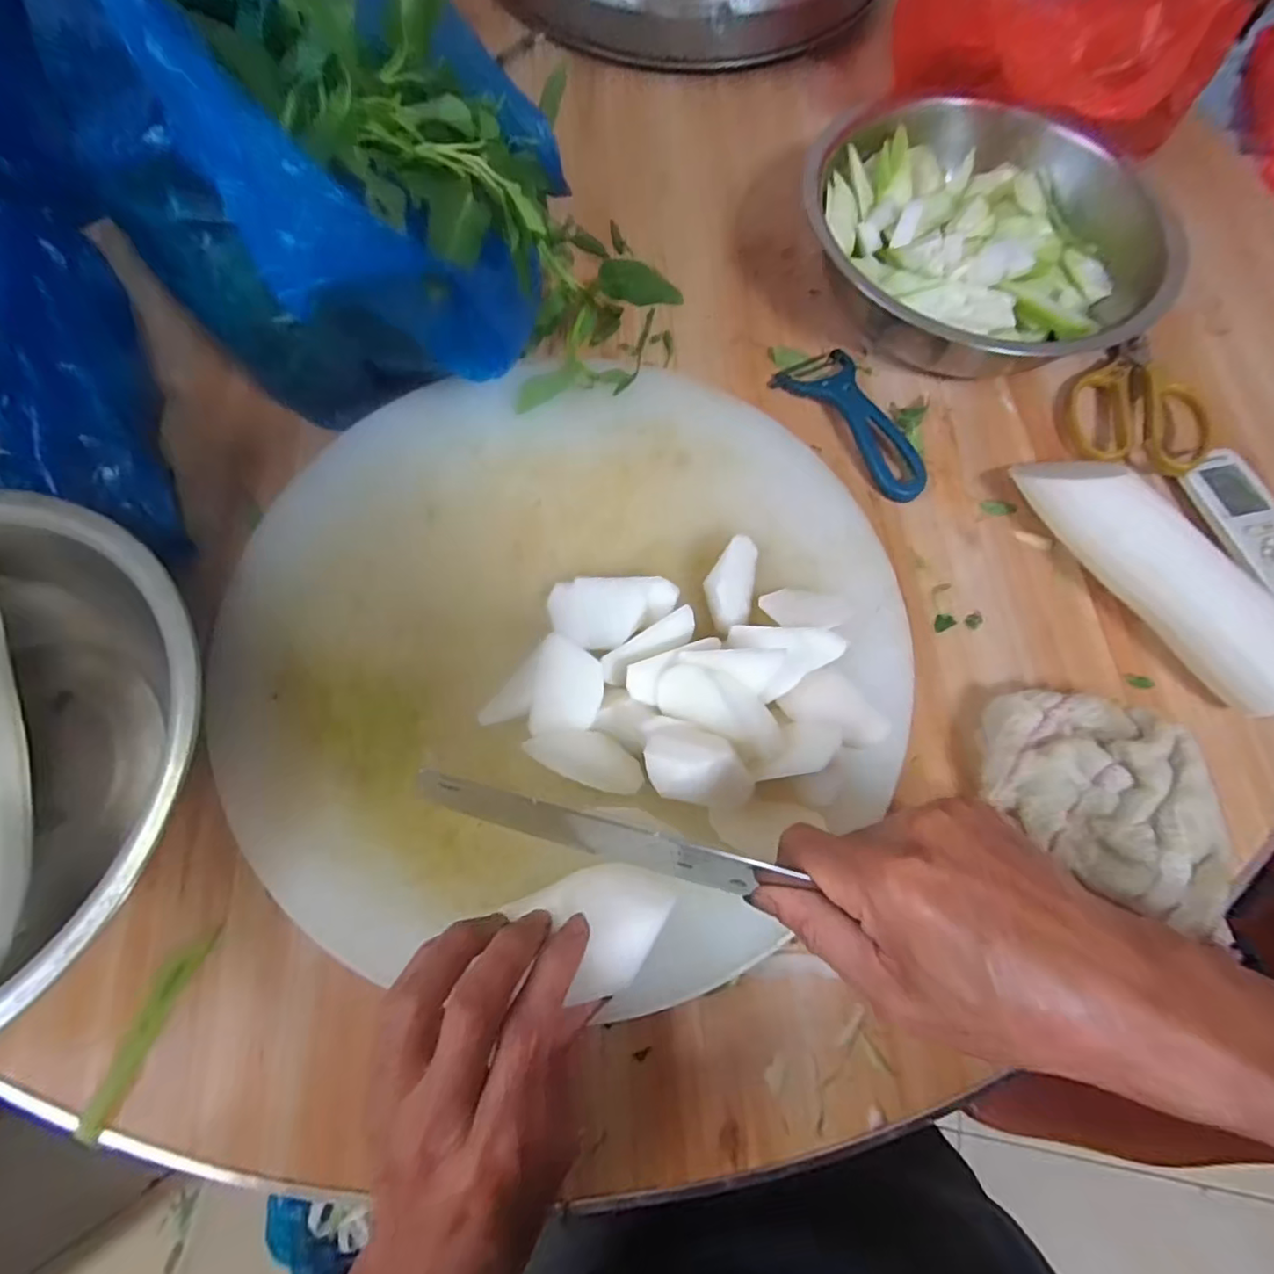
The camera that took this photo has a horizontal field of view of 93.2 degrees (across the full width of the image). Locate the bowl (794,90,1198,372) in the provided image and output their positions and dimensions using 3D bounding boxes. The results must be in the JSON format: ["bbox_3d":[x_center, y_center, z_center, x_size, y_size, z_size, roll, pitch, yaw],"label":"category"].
[{"bbox_3d":[0.257,-0.312,0.479,0.252,0.082,0.236,1,71,-2],"label":"bowl"}]

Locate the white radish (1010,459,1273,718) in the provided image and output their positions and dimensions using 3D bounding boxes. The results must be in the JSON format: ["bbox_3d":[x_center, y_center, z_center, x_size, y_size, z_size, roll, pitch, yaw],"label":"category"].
[{"bbox_3d":[0.339,-0.042,0.396,0.049,0.068,0.204,-32,75,-12],"label":"white radish"}]

